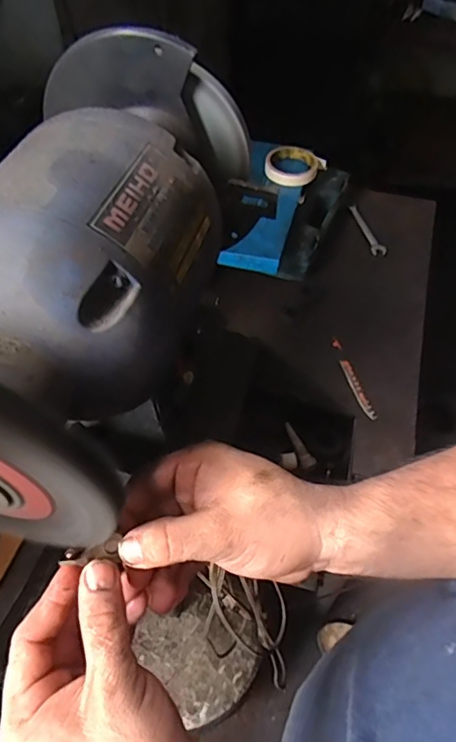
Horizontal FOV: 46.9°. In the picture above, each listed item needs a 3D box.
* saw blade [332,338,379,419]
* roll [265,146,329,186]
[{"bbox_3d":[0.181,0.009,0.766,0.016,0.008,0.147,-12,54,-9],"label":"saw blade"},{"bbox_3d":[0.115,-0.362,0.924,0.092,0.023,0.101,0,53,0],"label":"roll"}]

